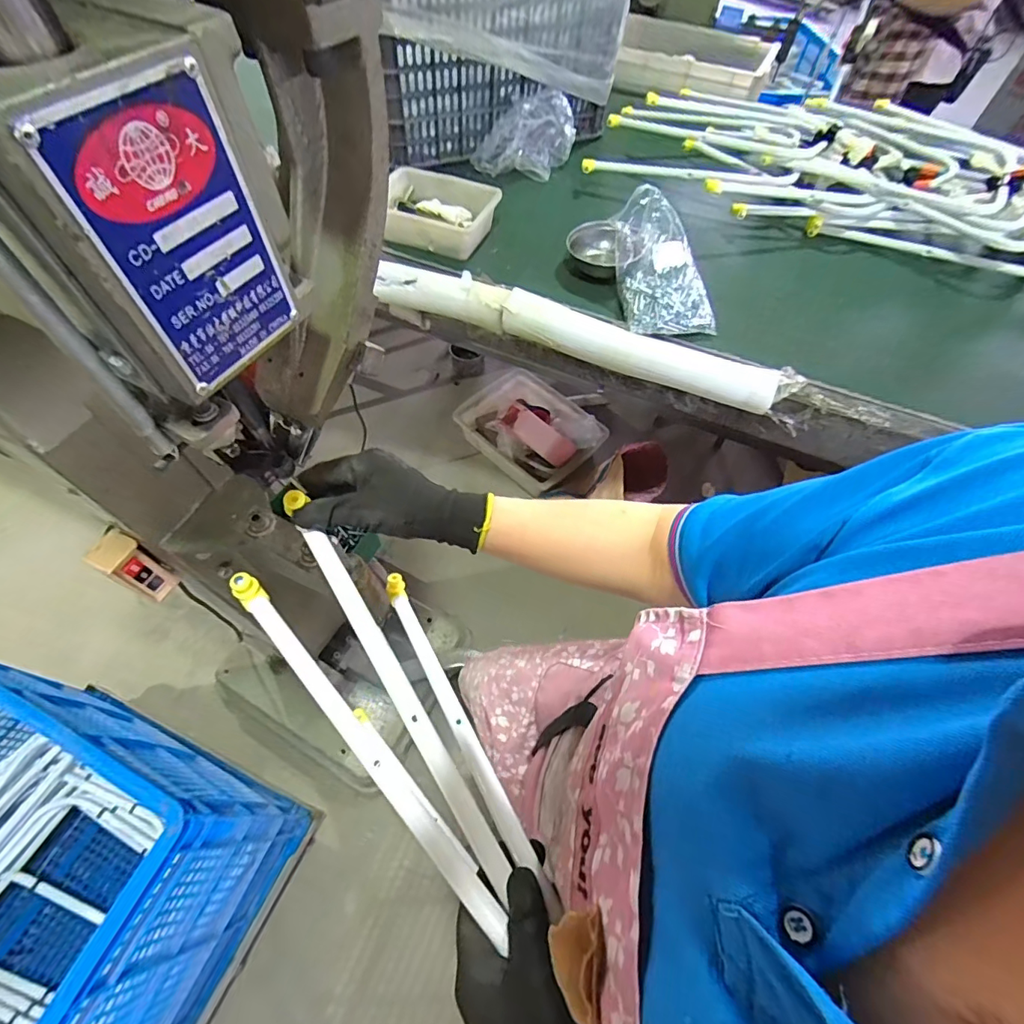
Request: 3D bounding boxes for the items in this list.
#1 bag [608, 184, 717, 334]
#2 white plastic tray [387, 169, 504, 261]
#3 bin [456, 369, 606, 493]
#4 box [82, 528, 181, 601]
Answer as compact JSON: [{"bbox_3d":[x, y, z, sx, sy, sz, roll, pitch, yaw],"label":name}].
[{"bbox_3d":[0.274,-0.457,0.880,0.154,0.150,0.243,-8,59,-6],"label":"bag"},{"bbox_3d":[-0.160,-0.619,1.011,0.221,0.089,0.160,18,60,10],"label":"white plastic tray"},{"bbox_3d":[0.078,-0.340,1.839,0.537,0.172,0.425,39,65,20],"label":"bin"},{"bbox_3d":[-0.497,0.074,0.647,0.045,0.105,0.048,24,61,13],"label":"box"}]

